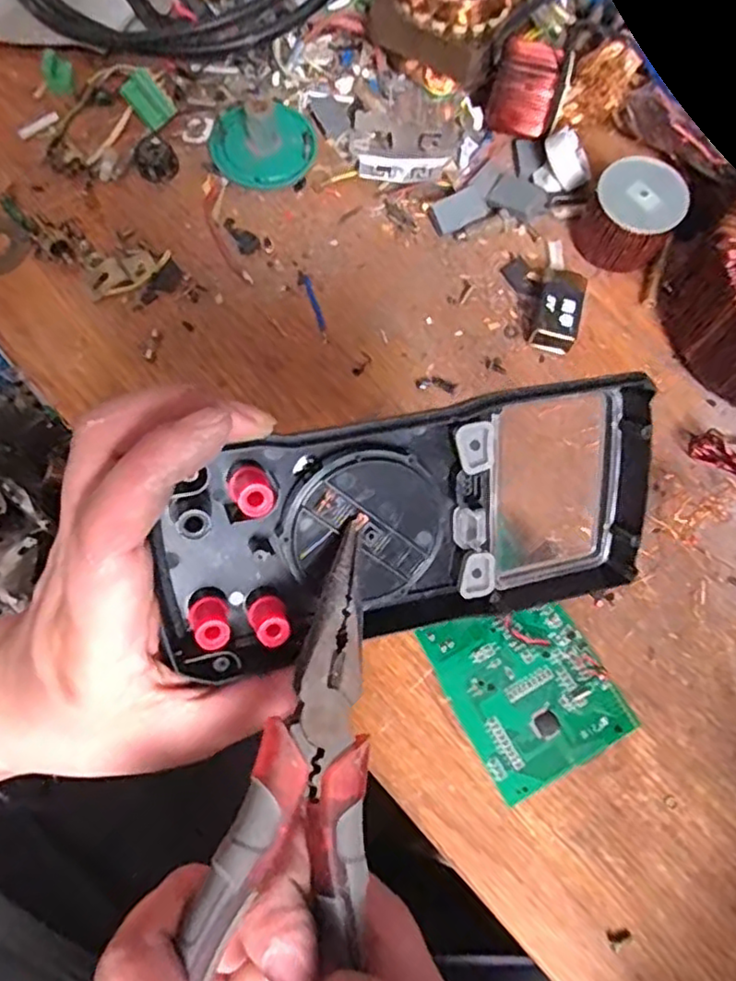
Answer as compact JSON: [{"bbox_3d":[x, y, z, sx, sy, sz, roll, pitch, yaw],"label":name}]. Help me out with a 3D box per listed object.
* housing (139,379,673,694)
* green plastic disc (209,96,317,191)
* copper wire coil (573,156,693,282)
[{"bbox_3d":[0.023,0.015,0.223,0.181,0.025,0.081,-12,111,-15],"label":"housing"},{"bbox_3d":[-0.068,-0.228,0.413,0.068,0.031,0.064,-7,72,-3],"label":"green plastic disc"},{"bbox_3d":[0.155,-0.162,0.387,0.051,0.042,0.053,0,73,0],"label":"copper wire coil"}]

